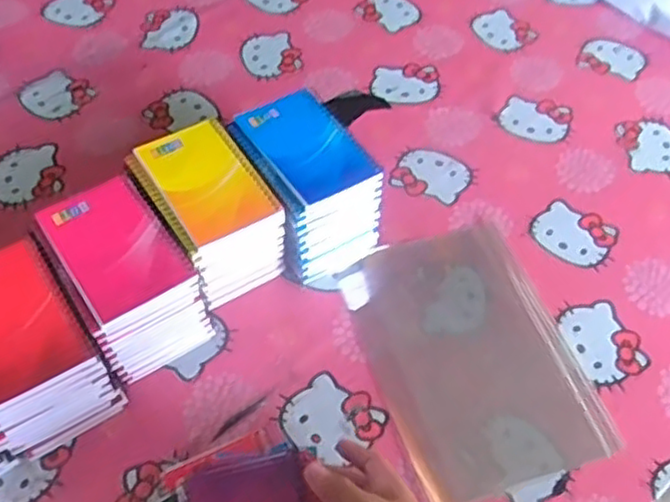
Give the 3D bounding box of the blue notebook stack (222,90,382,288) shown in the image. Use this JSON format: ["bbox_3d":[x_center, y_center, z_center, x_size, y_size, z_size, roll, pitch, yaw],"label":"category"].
[{"bbox_3d":[-0.026,-0.056,0.664,0.097,0.112,0.148,-28,59,-21],"label":"blue notebook stack"}]

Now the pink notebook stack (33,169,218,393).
[{"bbox_3d":[-0.180,0.031,0.598,0.097,0.110,0.143,-30,60,-22],"label":"pink notebook stack"}]

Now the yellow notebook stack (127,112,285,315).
[{"bbox_3d":[-0.114,-0.025,0.639,0.095,0.111,0.138,-28,59,-20],"label":"yellow notebook stack"}]

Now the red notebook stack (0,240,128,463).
[{"bbox_3d":[-0.249,0.081,0.558,0.097,0.106,0.136,-29,60,-21],"label":"red notebook stack"}]

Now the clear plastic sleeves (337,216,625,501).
[{"bbox_3d":[0.118,0.088,0.626,0.168,0.014,0.245,-14,55,-12],"label":"clear plastic sleeves"}]

